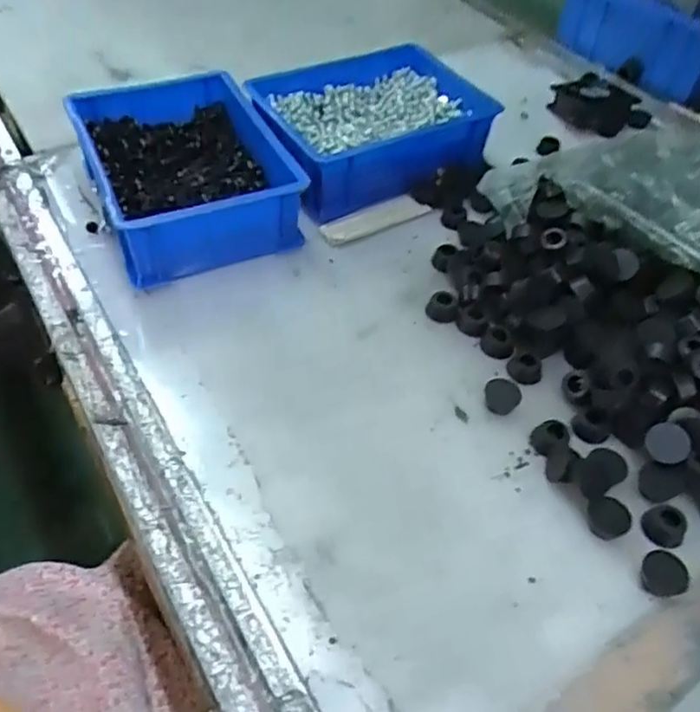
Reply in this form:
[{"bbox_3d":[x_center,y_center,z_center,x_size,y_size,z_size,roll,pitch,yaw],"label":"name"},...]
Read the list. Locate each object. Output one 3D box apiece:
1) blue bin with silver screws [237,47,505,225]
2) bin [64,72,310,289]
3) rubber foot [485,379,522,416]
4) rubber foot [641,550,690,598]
[{"bbox_3d":[0.019,-0.215,0.610,0.214,0.071,0.150,-24,54,-22],"label":"blue bin with silver screws"},{"bbox_3d":[-0.138,-0.159,0.550,0.150,0.070,0.204,-19,53,-19],"label":"bin"},{"bbox_3d":[0.103,0.028,0.439,0.023,0.017,0.018,17,50,12],"label":"rubber foot"},{"bbox_3d":[0.174,0.121,0.360,0.024,0.009,0.024,-3,80,21],"label":"rubber foot"}]

